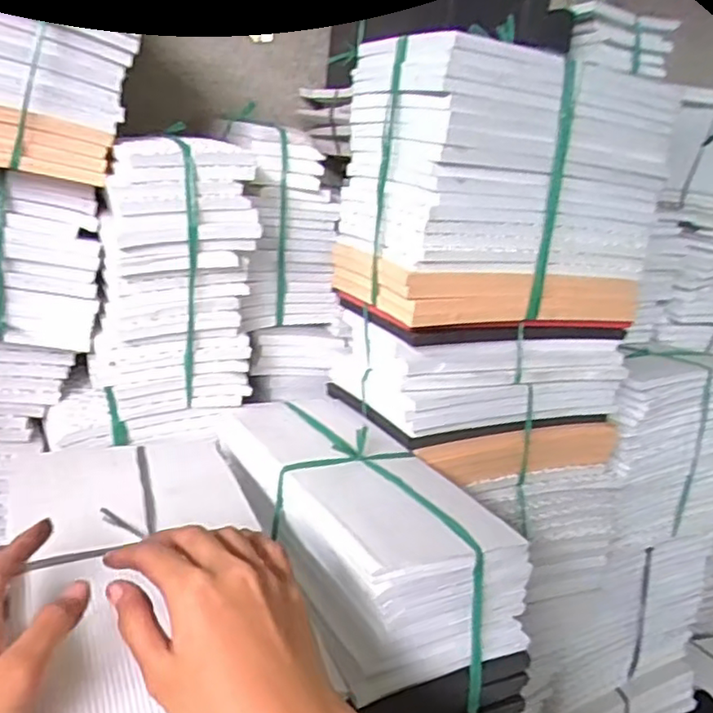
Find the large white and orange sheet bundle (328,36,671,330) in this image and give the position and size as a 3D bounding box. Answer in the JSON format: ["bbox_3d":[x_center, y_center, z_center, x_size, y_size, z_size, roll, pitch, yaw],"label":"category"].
[{"bbox_3d":[0.153,-0.156,0.641,0.290,0.219,0.159,0,19,-24],"label":"large white and orange sheet bundle"}]

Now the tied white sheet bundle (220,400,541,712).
[{"bbox_3d":[0.000,0.123,0.534,0.137,0.085,0.287,-2,20,-30],"label":"tied white sheet bundle"}]

